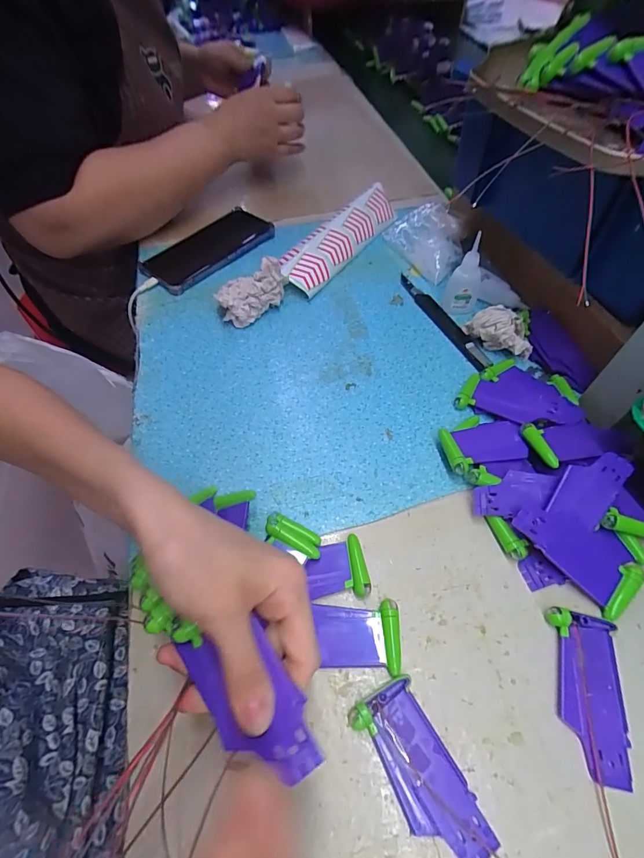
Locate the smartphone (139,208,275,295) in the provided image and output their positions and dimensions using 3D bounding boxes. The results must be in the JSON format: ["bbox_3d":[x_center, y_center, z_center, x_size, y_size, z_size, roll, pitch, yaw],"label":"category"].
[{"bbox_3d":[-0.152,-0.237,0.525,0.091,0.015,0.166,35,64,23],"label":"smartphone"}]

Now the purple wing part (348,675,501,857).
[{"bbox_3d":[0.056,0.197,0.228,0.041,0.012,0.088,-25,58,-14],"label":"purple wing part"}]

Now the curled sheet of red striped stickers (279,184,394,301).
[{"bbox_3d":[0.021,-0.246,0.514,0.067,0.037,0.211,31,63,21],"label":"curled sheet of red striped stickers"}]

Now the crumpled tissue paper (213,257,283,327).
[{"bbox_3d":[-0.082,-0.153,0.446,0.079,0.047,0.050,-40,63,-22],"label":"crumpled tissue paper"}]

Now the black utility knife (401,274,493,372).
[{"bbox_3d":[0.133,-0.121,0.433,0.023,0.008,0.160,-20,57,-11],"label":"black utility knife"}]

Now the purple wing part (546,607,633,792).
[{"bbox_3d":[0.167,0.163,0.249,0.038,0.008,0.089,7,57,7],"label":"purple wing part"}]

